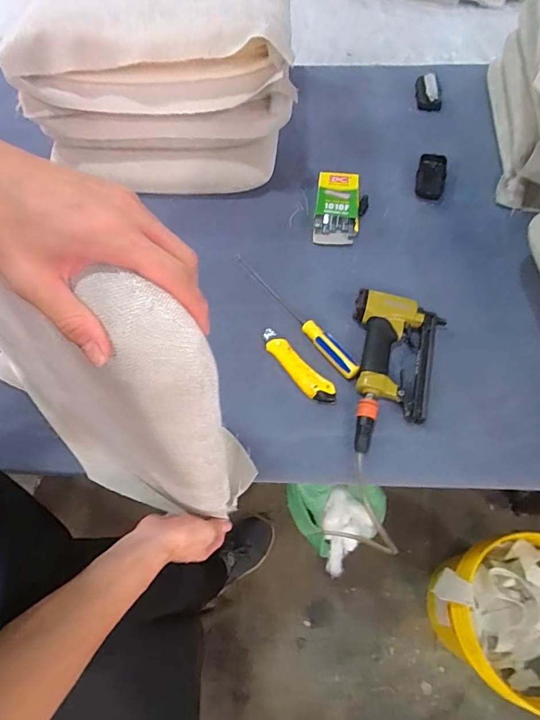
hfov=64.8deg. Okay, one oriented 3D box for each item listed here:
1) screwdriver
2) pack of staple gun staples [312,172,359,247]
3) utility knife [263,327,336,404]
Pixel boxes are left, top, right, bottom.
[{"bbox_3d":[0.036,-0.081,0.683,0.024,0.025,0.290,-35,68,-15],"label":"screwdriver"},{"bbox_3d":[0.122,-0.281,0.784,0.076,0.027,0.153,5,64,4],"label":"pack of staple gun staples"},{"bbox_3d":[0.039,0.009,0.644,0.036,0.017,0.154,-37,68,-15],"label":"utility knife"}]

